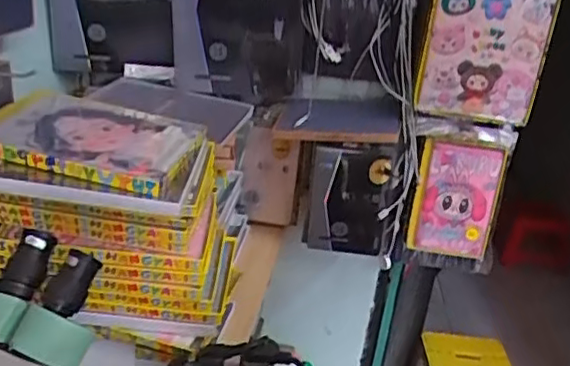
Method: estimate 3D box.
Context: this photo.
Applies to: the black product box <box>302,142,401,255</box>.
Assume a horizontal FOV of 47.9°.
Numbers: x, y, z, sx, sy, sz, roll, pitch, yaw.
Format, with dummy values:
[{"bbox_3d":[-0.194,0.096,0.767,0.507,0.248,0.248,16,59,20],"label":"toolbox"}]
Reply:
[{"bbox_3d":[0.120,0.027,1.206,0.164,0.215,0.053,11,24,11],"label":"black product box"}]

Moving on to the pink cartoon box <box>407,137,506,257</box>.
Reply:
[{"bbox_3d":[0.327,0.033,1.239,0.156,0.224,0.036,8,23,4],"label":"pink cartoon box"}]

